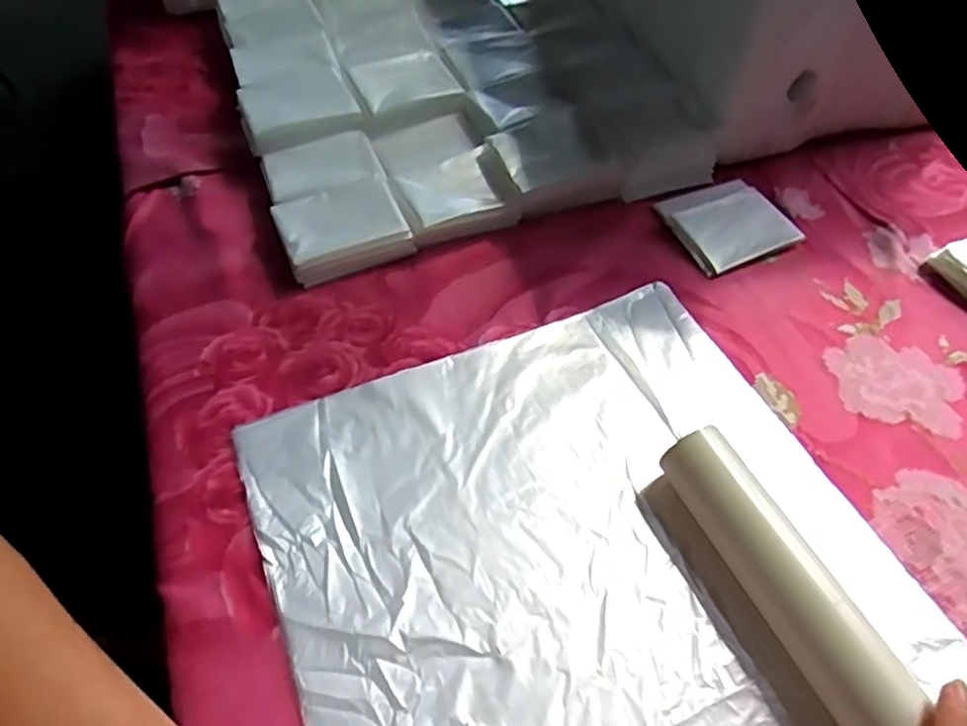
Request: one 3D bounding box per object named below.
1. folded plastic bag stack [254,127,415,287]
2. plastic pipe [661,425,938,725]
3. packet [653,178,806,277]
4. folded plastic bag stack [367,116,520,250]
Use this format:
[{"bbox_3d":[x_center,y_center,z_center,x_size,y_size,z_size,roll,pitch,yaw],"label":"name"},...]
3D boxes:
[{"bbox_3d":[-0.114,-0.118,0.495,0.089,0.041,0.123,-20,55,-15],"label":"folded plastic bag stack"},{"bbox_3d":[0.186,0.172,0.264,0.038,0.031,0.348,-19,53,-14],"label":"plastic pipe"},{"bbox_3d":[0.192,-0.109,0.513,0.088,0.016,0.078,-19,54,-14],"label":"packet"},{"bbox_3d":[-0.034,-0.143,0.517,0.084,0.040,0.116,-20,55,-15],"label":"folded plastic bag stack"}]

